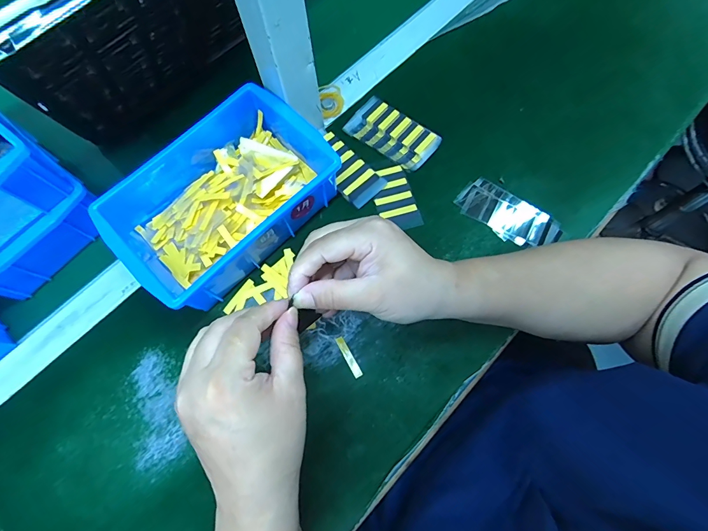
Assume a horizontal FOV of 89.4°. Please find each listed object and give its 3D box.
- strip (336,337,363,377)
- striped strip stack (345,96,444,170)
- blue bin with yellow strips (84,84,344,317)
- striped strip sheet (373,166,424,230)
[{"bbox_3d":[-0.005,0.084,0.329,0.008,0.004,0.039,-29,72,-8],"label":"strip"},{"bbox_3d":[0.043,-0.148,0.399,0.099,0.013,0.050,36,76,13],"label":"striped strip stack"},{"bbox_3d":[-0.130,-0.070,0.353,0.197,0.066,0.143,-43,74,-12],"label":"blue bin with yellow strips"},{"bbox_3d":[0.043,-0.071,0.381,0.040,0.007,0.072,-17,71,-4],"label":"striped strip sheet"}]

